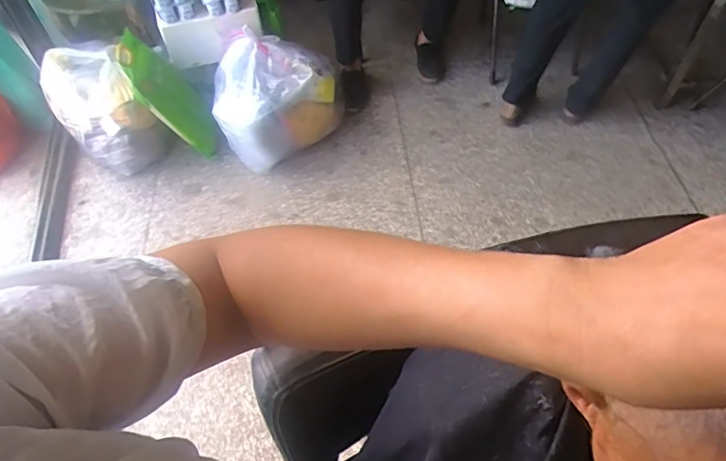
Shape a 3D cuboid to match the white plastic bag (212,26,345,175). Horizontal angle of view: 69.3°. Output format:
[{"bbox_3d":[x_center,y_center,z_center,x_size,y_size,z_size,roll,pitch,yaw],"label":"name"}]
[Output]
[{"bbox_3d":[-0.290,-0.430,1.823,0.416,0.439,0.260,-6,55,-2],"label":"white plastic bag"}]

